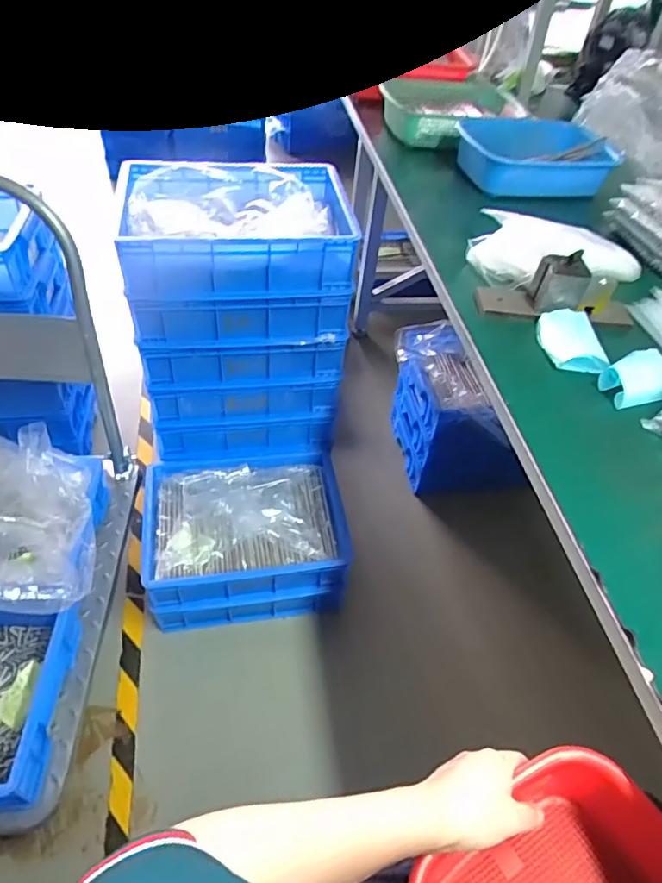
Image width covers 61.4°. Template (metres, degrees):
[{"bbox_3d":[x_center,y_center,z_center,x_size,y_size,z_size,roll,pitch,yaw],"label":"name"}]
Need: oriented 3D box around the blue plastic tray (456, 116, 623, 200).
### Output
[{"bbox_3d":[0.398,-0.559,1.098,0.280,0.085,0.201,-12,51,-17],"label":"blue plastic tray"}]

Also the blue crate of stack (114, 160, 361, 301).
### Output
[{"bbox_3d":[-0.168,-0.399,1.031,0.387,0.111,0.303,-2,49,-9],"label":"blue crate of stack"}]

